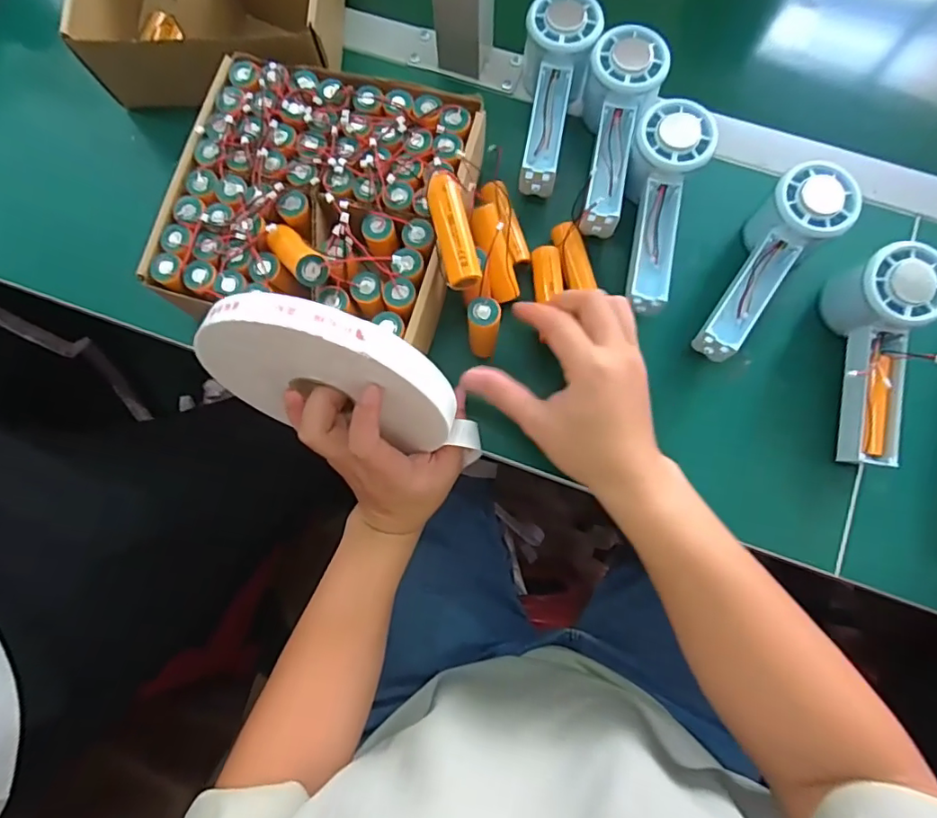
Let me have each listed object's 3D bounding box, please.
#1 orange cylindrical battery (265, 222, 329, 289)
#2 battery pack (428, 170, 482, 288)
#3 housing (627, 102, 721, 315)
[{"bbox_3d":[-0.111,-0.100,0.341,0.020,0.020,0.059,-41,54,-7],"label":"orange cylindrical battery"},{"bbox_3d":[-0.010,-0.115,0.344,0.022,0.023,0.073,-13,79,-2],"label":"battery pack"},{"bbox_3d":[0.145,-0.151,0.396,0.057,0.039,0.156,8,97,3],"label":"housing"}]

